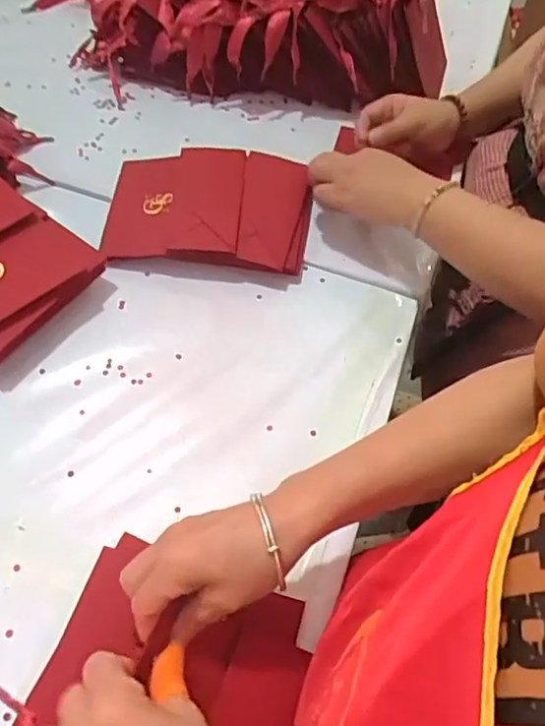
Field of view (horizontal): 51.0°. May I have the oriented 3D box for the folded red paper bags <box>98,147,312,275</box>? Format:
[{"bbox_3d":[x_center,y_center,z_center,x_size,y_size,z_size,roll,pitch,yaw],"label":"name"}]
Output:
[{"bbox_3d":[-0.067,-0.159,0.585,0.201,0.041,0.136,4,60,-2],"label":"folded red paper bags"}]

